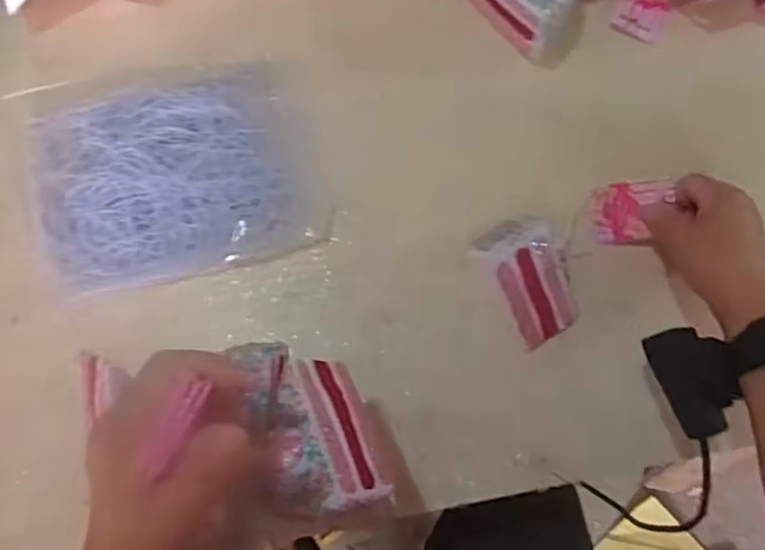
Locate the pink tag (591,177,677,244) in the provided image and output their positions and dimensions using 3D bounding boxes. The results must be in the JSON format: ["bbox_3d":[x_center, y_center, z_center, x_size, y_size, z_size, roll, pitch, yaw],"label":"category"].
[{"bbox_3d":[0.195,-0.049,0.525,0.059,0.009,0.046,-7,96,22],"label":"pink tag"}]

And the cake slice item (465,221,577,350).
[{"bbox_3d":[0.110,0.004,0.498,0.056,0.072,0.086,-32,77,-9],"label":"cake slice item"}]

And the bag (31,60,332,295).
[{"bbox_3d":[-0.164,-0.079,0.536,0.215,0.034,0.169,-19,75,-5],"label":"bag"}]

